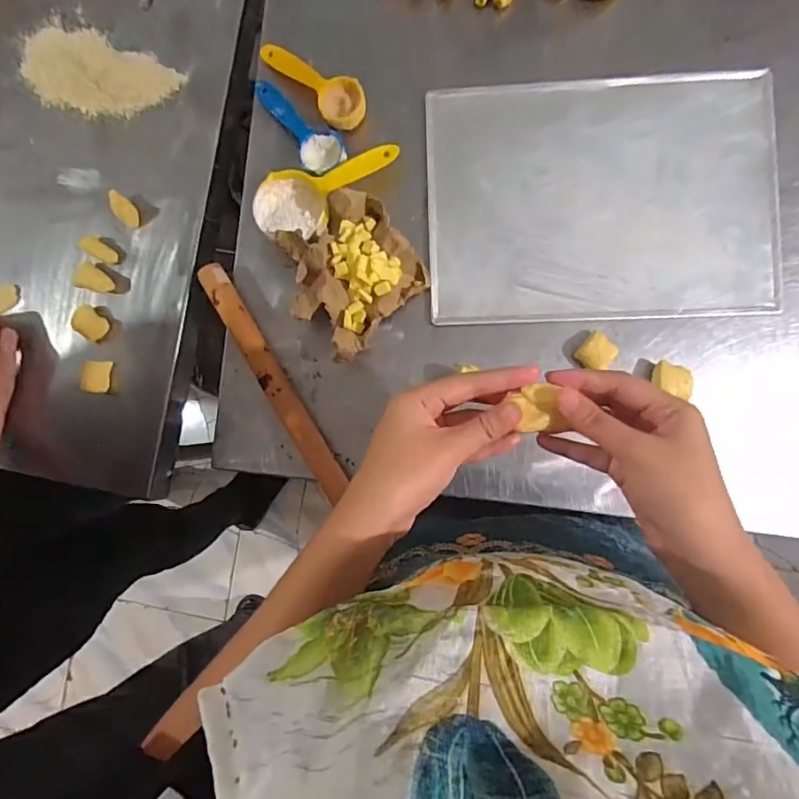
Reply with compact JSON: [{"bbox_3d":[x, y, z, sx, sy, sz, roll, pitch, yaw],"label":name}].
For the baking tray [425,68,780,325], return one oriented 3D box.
[{"bbox_3d":[0.209,-0.208,0.549,0.352,0.020,0.243,-1,91,6],"label":"baking tray"}]

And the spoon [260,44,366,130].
[{"bbox_3d":[-0.091,-0.350,0.571,0.048,0.034,0.140,-43,85,3],"label":"spoon"}]

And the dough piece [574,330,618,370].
[{"bbox_3d":[0.203,-0.049,0.538,0.034,0.013,0.037,37,92,5],"label":"dough piece"}]

